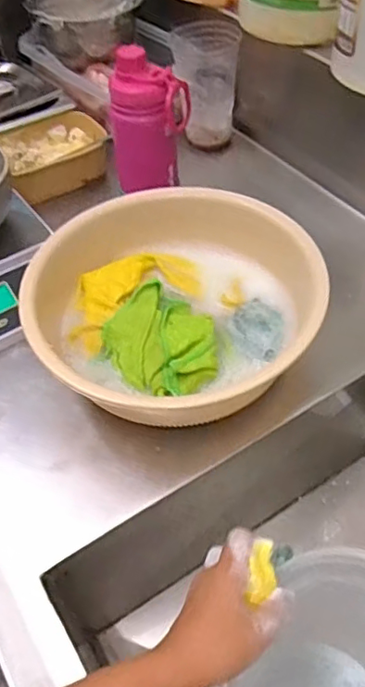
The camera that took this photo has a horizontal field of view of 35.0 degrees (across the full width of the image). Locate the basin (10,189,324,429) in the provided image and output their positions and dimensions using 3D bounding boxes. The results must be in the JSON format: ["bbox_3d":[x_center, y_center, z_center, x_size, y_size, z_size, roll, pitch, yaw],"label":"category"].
[{"bbox_3d":[-0.006,-0.041,0.535,0.255,0.104,0.205,10,51,12],"label":"basin"}]

